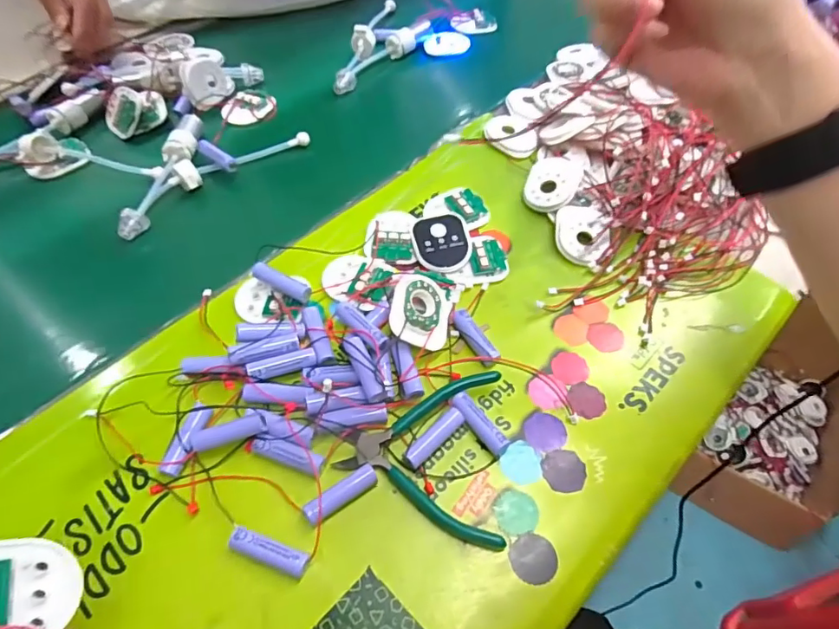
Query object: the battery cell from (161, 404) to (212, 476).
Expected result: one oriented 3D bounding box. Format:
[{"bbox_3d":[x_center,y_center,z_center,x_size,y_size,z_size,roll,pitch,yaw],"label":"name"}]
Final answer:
[{"bbox_3d":[-0.158,0.086,0.355,0.014,0.015,0.050,17,58,12],"label":"battery cell"}]

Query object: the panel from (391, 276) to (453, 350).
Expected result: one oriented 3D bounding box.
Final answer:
[{"bbox_3d":[0.000,-0.002,0.395,0.049,0.011,0.056,16,63,-25],"label":"panel"}]

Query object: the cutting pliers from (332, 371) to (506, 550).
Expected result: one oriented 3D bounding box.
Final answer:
[{"bbox_3d":[0.001,0.092,0.353,0.108,0.017,0.113,3,56,3],"label":"cutting pliers"}]

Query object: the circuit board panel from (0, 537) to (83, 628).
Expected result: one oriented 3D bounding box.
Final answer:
[{"bbox_3d":[-0.184,0.126,0.230,0.056,0.011,0.047,7,68,-29],"label":"circuit board panel"}]

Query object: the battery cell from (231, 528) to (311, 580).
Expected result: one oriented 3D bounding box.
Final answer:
[{"bbox_3d":[-0.091,0.146,0.317,0.049,0.016,0.015,18,58,12],"label":"battery cell"}]

